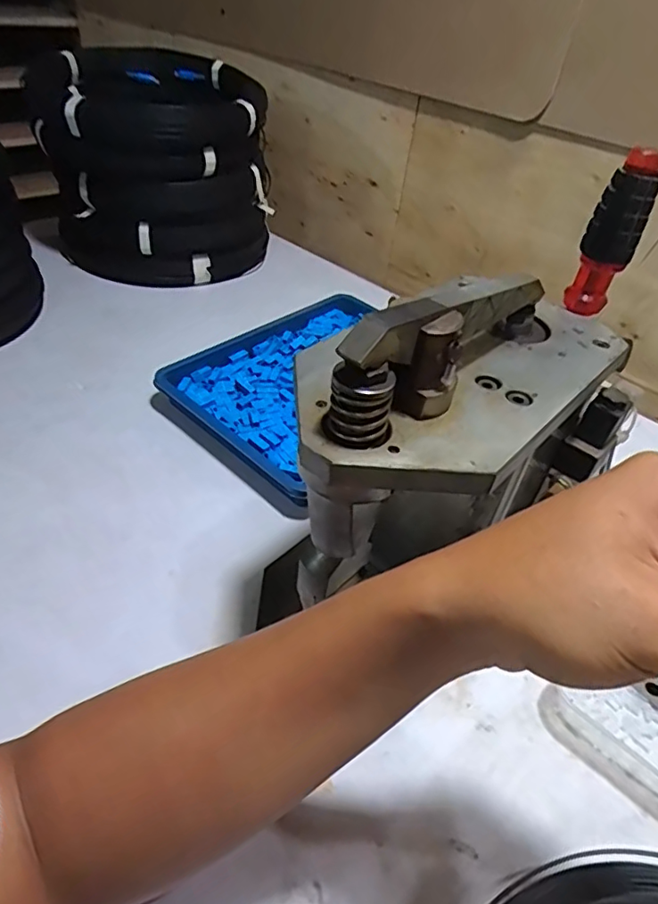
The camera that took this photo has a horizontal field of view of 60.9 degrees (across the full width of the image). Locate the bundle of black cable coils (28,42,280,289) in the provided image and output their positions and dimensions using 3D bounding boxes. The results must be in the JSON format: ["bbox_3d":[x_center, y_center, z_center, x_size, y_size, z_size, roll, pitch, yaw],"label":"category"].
[{"bbox_3d":[-0.249,-0.419,0.830,0.296,0.242,0.269,-7,43,-16],"label":"bundle of black cable coils"}]

